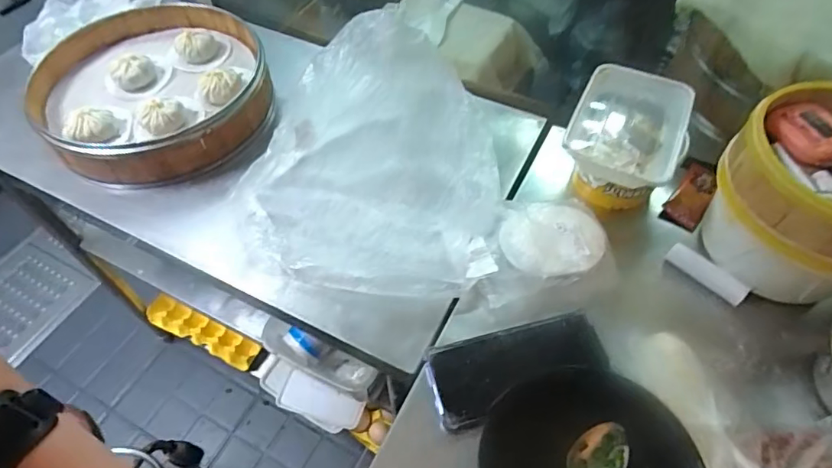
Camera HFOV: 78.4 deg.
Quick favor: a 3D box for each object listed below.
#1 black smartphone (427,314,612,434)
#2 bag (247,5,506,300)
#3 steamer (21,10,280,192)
[{"bbox_3d":[0.094,0.117,0.469,0.158,0.016,0.075,-13,54,-8],"label":"black smartphone"},{"bbox_3d":[-0.048,-0.101,0.554,0.279,0.159,0.275,7,54,7],"label":"bag"},{"bbox_3d":[-0.342,-0.190,0.682,0.276,0.080,0.279,-1,53,1],"label":"steamer"}]

